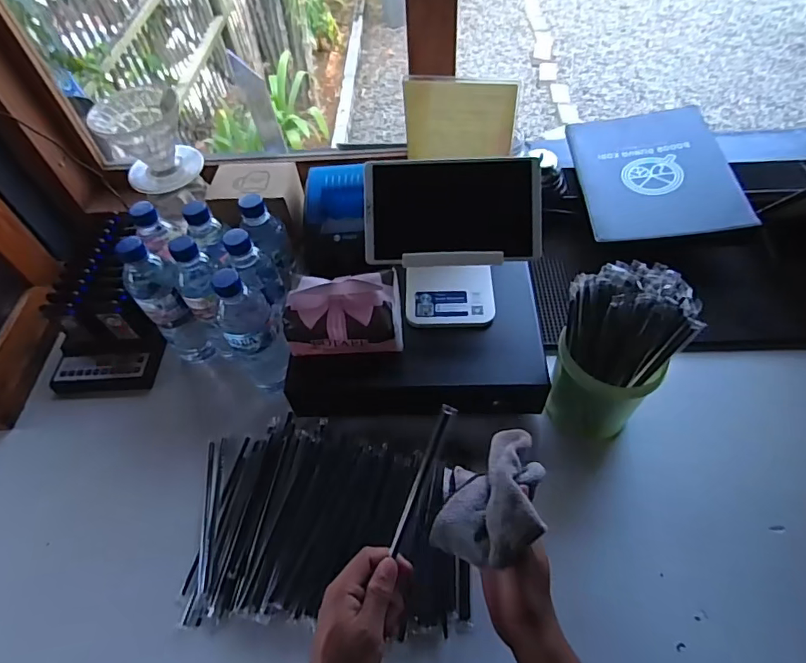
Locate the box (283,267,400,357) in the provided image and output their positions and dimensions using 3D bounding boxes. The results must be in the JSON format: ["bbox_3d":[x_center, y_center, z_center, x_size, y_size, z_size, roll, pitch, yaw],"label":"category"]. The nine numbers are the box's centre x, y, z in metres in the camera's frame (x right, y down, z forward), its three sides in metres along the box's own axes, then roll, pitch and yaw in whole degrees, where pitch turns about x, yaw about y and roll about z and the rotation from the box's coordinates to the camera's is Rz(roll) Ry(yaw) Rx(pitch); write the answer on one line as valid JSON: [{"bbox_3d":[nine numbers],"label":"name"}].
[{"bbox_3d":[-0.074,-0.026,0.619,0.139,0.069,0.087,-3,54,2],"label":"box"}]

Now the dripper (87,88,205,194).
[{"bbox_3d":[-0.339,-0.250,0.671,0.103,0.111,0.109,-40,60,-22],"label":"dripper"}]

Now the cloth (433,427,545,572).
[{"bbox_3d":[0.084,0.145,0.459,0.090,0.052,0.131,10,55,11],"label":"cloth"}]

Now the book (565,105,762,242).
[{"bbox_3d":[0.423,-0.278,0.834,0.231,0.010,0.327,-5,53,11],"label":"book"}]

